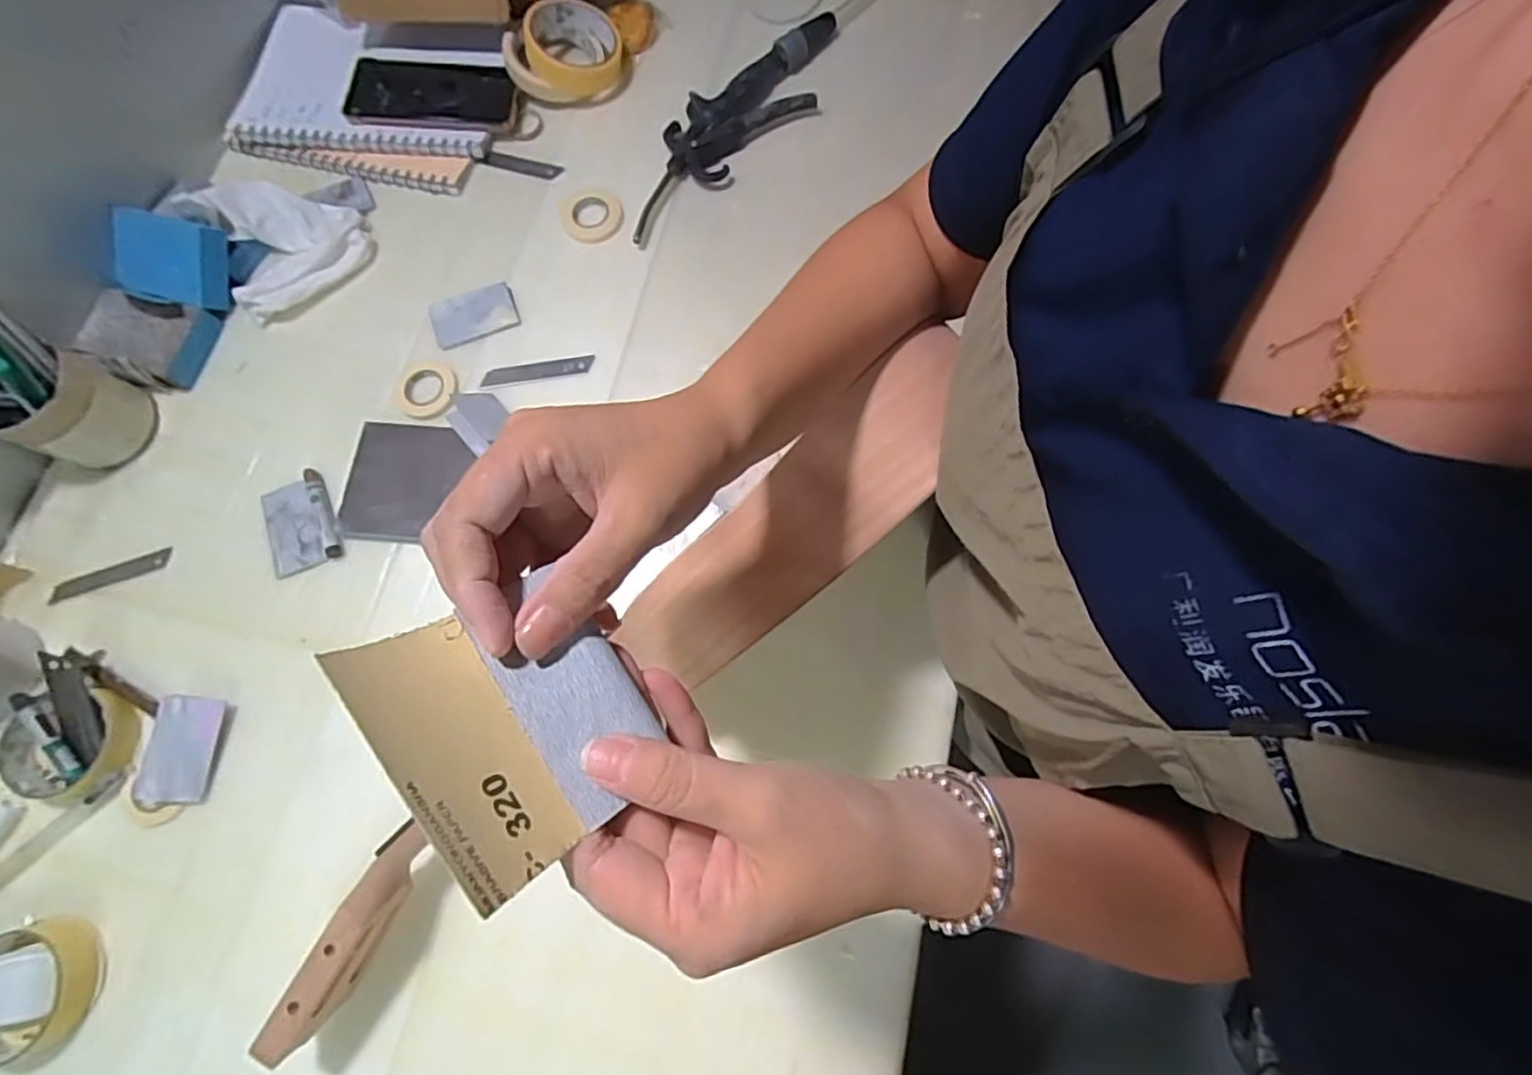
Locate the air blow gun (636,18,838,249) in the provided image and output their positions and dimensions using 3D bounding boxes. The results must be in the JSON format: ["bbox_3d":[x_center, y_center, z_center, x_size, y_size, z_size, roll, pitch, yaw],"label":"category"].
[{"bbox_3d":[-0.032,-0.397,0.628,0.294,0.038,0.086,-39,79,-11],"label":"air blow gun"}]

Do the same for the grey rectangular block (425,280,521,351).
[{"bbox_3d":[-0.260,-0.199,0.580,0.074,0.009,0.043,-19,76,-6],"label":"grey rectangular block"}]

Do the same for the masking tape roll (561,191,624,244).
[{"bbox_3d":[-0.161,-0.300,0.611,0.056,0.008,0.055,0,74,-1],"label":"masking tape roll"}]

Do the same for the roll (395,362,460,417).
[{"bbox_3d":[-0.292,-0.128,0.562,0.050,0.008,0.057,-25,76,-8],"label":"roll"}]

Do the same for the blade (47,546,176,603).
[{"bbox_3d":[-0.528,0.030,0.530,0.088,0.004,0.017,-20,76,-6],"label":"blade"}]

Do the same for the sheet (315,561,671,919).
[{"bbox_3d":[-0.074,0.053,0.194,0.077,0.012,0.073,52,37,9],"label":"sheet"}]

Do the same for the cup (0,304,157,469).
[{"bbox_3d":[-0.575,-0.111,0.498,0.087,0.147,0.110,21,75,5],"label":"cup"}]

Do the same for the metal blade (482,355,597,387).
[{"bbox_3d":[-0.200,-0.146,0.576,0.095,0.004,0.017,-10,80,-3],"label":"metal blade"}]

